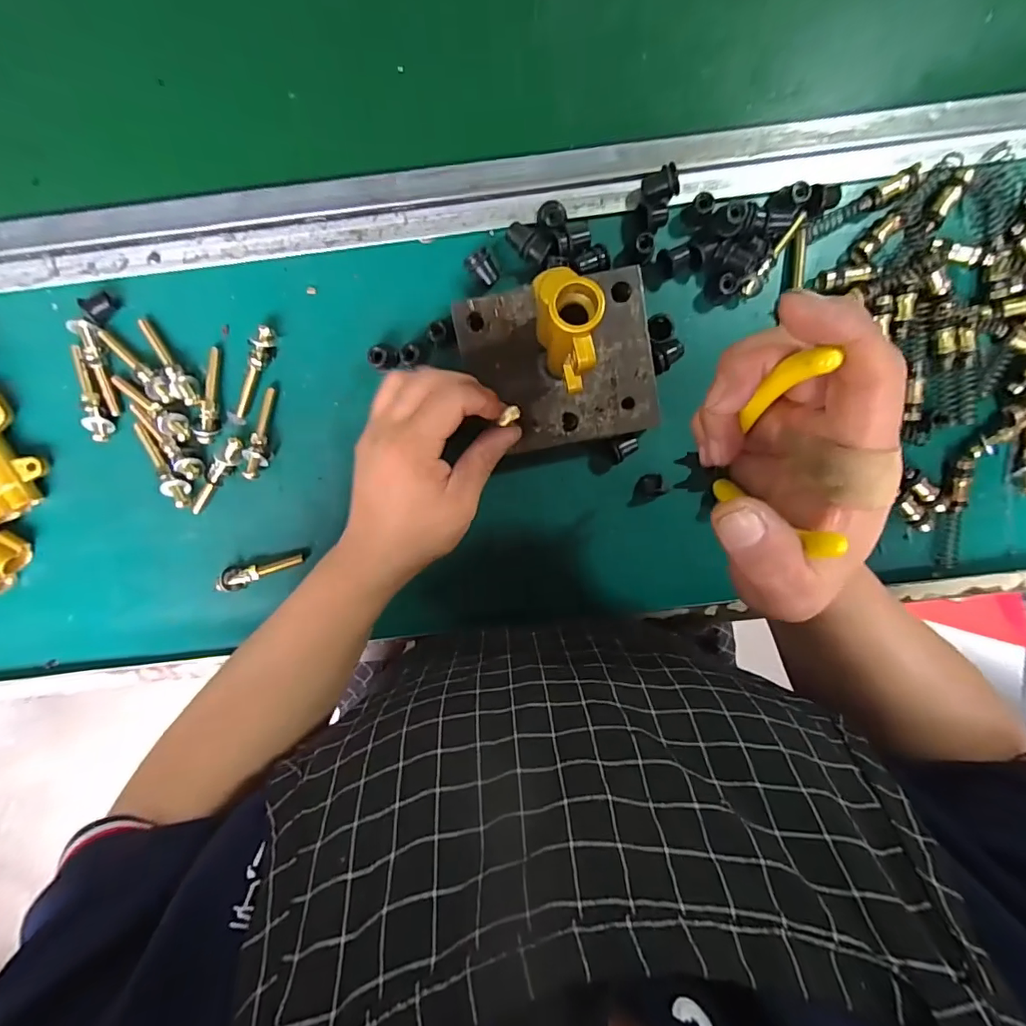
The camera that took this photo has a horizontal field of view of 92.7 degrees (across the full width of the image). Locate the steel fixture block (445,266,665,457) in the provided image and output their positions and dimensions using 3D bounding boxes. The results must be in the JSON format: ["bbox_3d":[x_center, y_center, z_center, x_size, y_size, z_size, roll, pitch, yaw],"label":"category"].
[{"bbox_3d":[0.029,-0.095,0.322,0.118,0.026,0.098,-10,99,1],"label":"steel fixture block"}]

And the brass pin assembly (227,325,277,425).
[{"bbox_3d":[-0.175,-0.092,0.327,0.012,0.010,0.068,25,98,-4],"label":"brass pin assembly"}]

